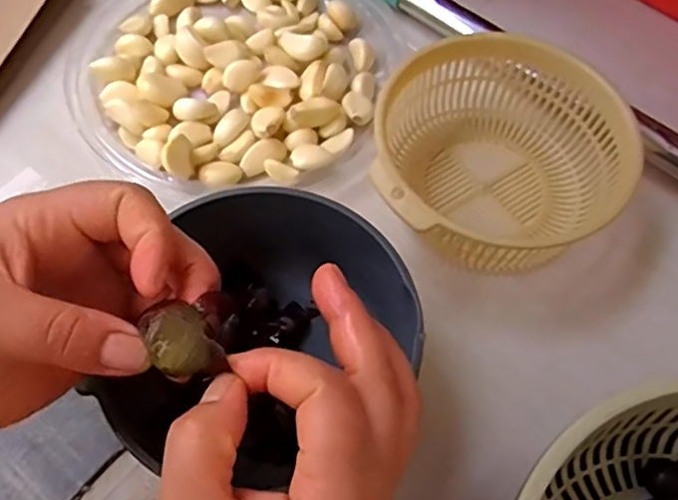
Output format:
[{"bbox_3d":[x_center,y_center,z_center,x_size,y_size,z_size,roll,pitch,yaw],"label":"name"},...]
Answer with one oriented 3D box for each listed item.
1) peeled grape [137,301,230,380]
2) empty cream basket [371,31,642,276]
[{"bbox_3d":[-0.055,0.032,0.221,0.020,0.015,0.026,-30,69,-17],"label":"peeled grape"},{"bbox_3d":[0.094,-0.063,0.396,0.137,0.067,0.147,2,63,-3],"label":"empty cream basket"}]

